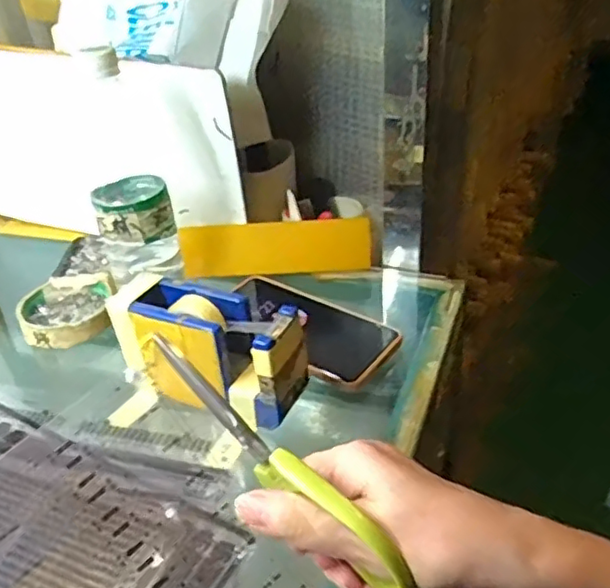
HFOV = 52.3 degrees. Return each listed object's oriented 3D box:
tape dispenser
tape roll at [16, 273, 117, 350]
[{"bbox_3d":[-0.069,0.042,0.445,0.137,0.081,0.052,11,37,23],"label":"tape dispenser"},{"bbox_3d":[-0.214,0.017,0.563,0.083,0.024,0.082,-4,34,3],"label":"tape roll"}]

